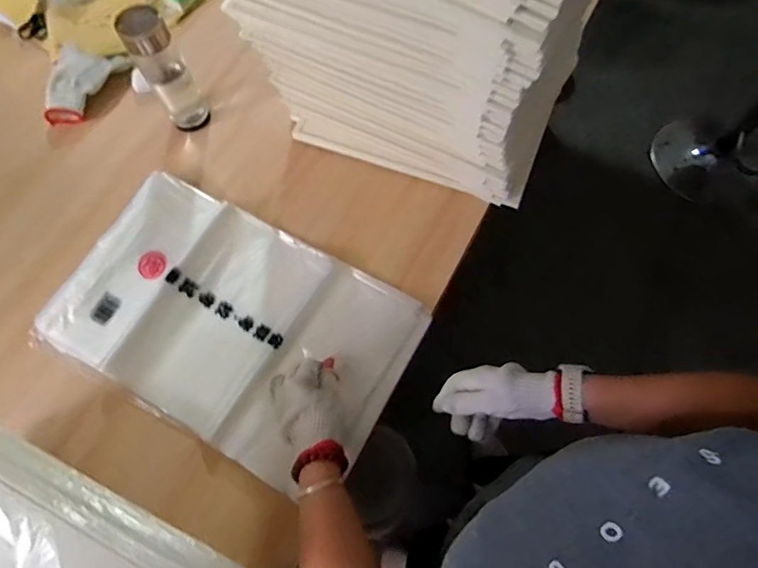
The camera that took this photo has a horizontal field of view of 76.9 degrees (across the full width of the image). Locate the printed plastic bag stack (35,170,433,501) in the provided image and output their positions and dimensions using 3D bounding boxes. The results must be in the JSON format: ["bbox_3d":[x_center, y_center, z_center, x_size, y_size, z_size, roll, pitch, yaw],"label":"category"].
[{"bbox_3d":[-0.205,0.047,0.656,0.481,0.031,0.291,28,73,12],"label":"printed plastic bag stack"}]

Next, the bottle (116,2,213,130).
[{"bbox_3d":[-0.319,-0.317,0.719,0.066,0.178,0.052,-28,70,-10],"label":"bottle"}]

